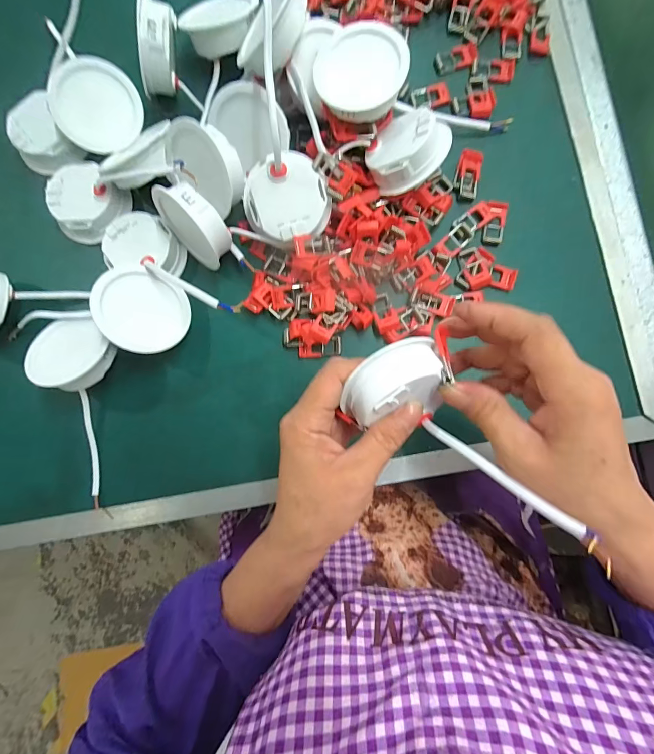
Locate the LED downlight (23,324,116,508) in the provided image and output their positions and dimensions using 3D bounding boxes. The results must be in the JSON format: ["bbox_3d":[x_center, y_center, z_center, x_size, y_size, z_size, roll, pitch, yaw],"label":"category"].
[{"bbox_3d":[-0.216,0.025,0.313,0.070,0.040,0.147,3,86,3],"label":"LED downlight"}]

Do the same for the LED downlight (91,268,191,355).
[{"bbox_3d":[-0.154,-0.052,0.310,0.069,0.024,0.069,4,82,-31],"label":"LED downlight"}]

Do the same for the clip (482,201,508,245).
[{"bbox_3d":[0.148,-0.135,0.328,0.018,0.007,0.036,7,86,4],"label":"clip"}]

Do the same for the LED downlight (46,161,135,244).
[{"bbox_3d":[-0.221,-0.160,0.336,0.060,0.026,0.063,40,89,5],"label":"LED downlight"}]

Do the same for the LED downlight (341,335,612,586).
[{"bbox_3d":[0.078,0.037,0.216,0.142,0.050,0.062,40,89,7],"label":"LED downlight"}]

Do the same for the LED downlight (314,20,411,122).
[{"bbox_3d":[0.028,-0.240,0.296,0.069,0.026,0.069,-1,85,10],"label":"LED downlight"}]

